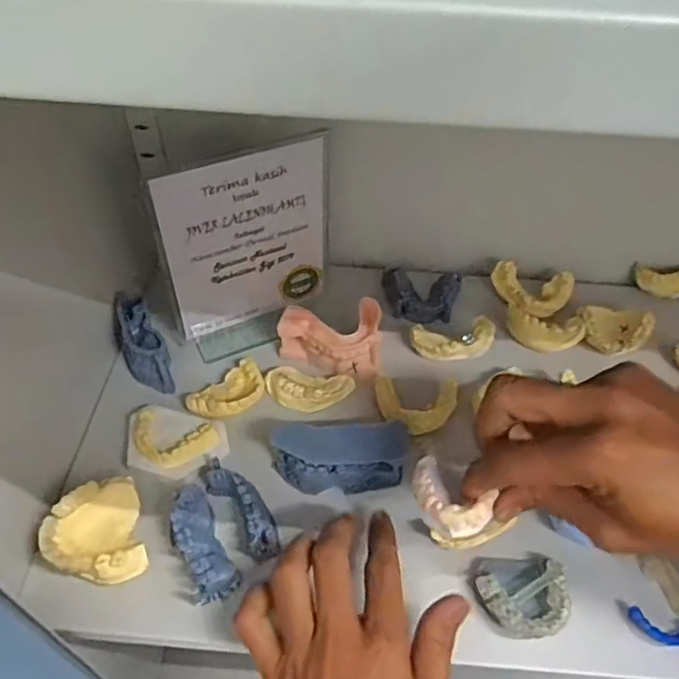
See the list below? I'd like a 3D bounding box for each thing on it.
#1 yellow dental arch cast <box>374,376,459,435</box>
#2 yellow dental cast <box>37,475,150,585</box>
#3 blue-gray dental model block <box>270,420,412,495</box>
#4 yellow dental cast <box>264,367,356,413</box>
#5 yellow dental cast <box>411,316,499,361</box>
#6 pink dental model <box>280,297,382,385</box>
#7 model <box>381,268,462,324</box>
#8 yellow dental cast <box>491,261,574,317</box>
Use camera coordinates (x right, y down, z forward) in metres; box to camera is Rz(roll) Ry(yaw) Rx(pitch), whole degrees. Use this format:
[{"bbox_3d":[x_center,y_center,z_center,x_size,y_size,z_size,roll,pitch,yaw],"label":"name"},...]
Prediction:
[{"bbox_3d":[0.057,0.051,0.475,0.064,0.021,0.048,12,50,9],"label":"yellow dental arch cast"},{"bbox_3d":[-0.159,0.129,0.396,0.057,0.034,0.064,-14,51,-14],"label":"yellow dental cast"},{"bbox_3d":[0.002,0.087,0.438,0.098,0.045,0.035,-3,49,-5],"label":"blue-gray dental model block"},{"bbox_3d":[-0.026,0.040,0.490,0.070,0.017,0.035,14,50,10],"label":"yellow dental cast"},{"bbox_3d":[0.096,0.000,0.514,0.068,0.027,0.031,4,49,2],"label":"yellow dental cast"},{"bbox_3d":[-0.006,0.003,0.506,0.085,0.042,0.052,-7,50,-8],"label":"pink dental model"},{"bbox_3d":[0.075,-0.039,0.560,0.070,0.024,0.055,3,49,1],"label":"model"},{"bbox_3d":[0.176,-0.045,0.558,0.072,0.021,0.048,12,50,8],"label":"yellow dental cast"}]

